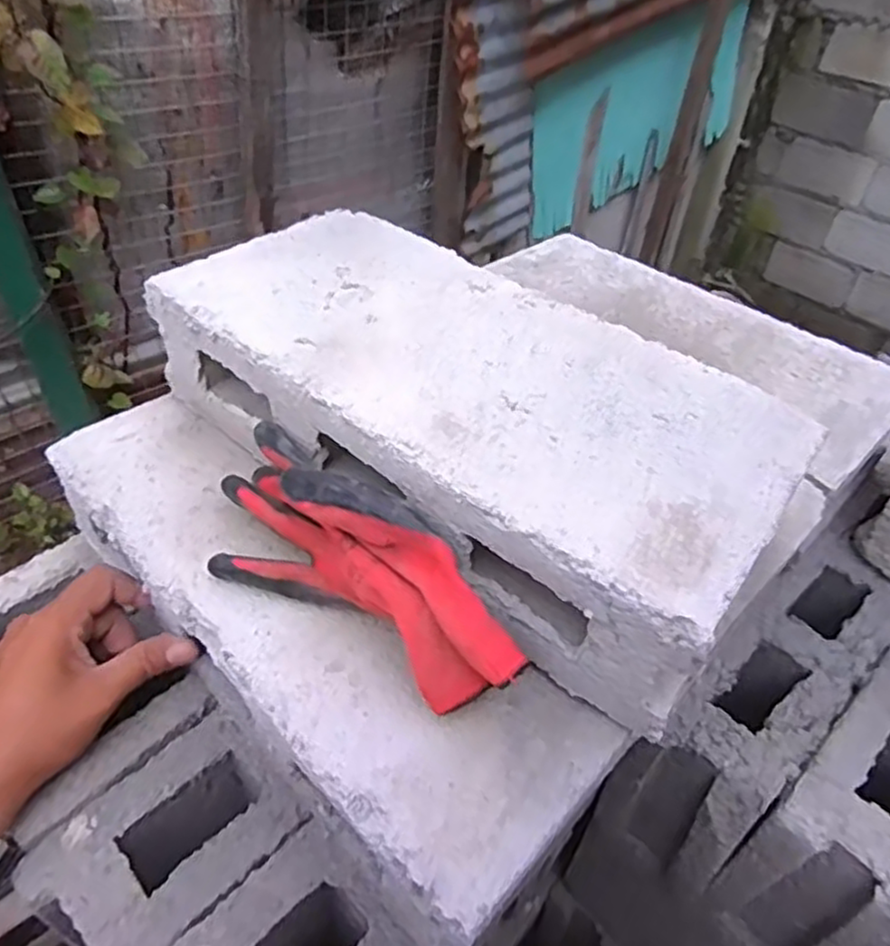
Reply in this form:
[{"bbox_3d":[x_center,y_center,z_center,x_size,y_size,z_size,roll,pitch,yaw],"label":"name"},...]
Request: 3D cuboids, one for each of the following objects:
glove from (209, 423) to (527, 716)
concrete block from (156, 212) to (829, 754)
[{"bbox_3d":[-0.053,0.054,0.382,0.205,0.083,0.074,34,50,28],"label":"glove"},{"bbox_3d":[0.013,-0.036,0.468,0.392,0.109,0.194,30,48,25],"label":"concrete block"}]

